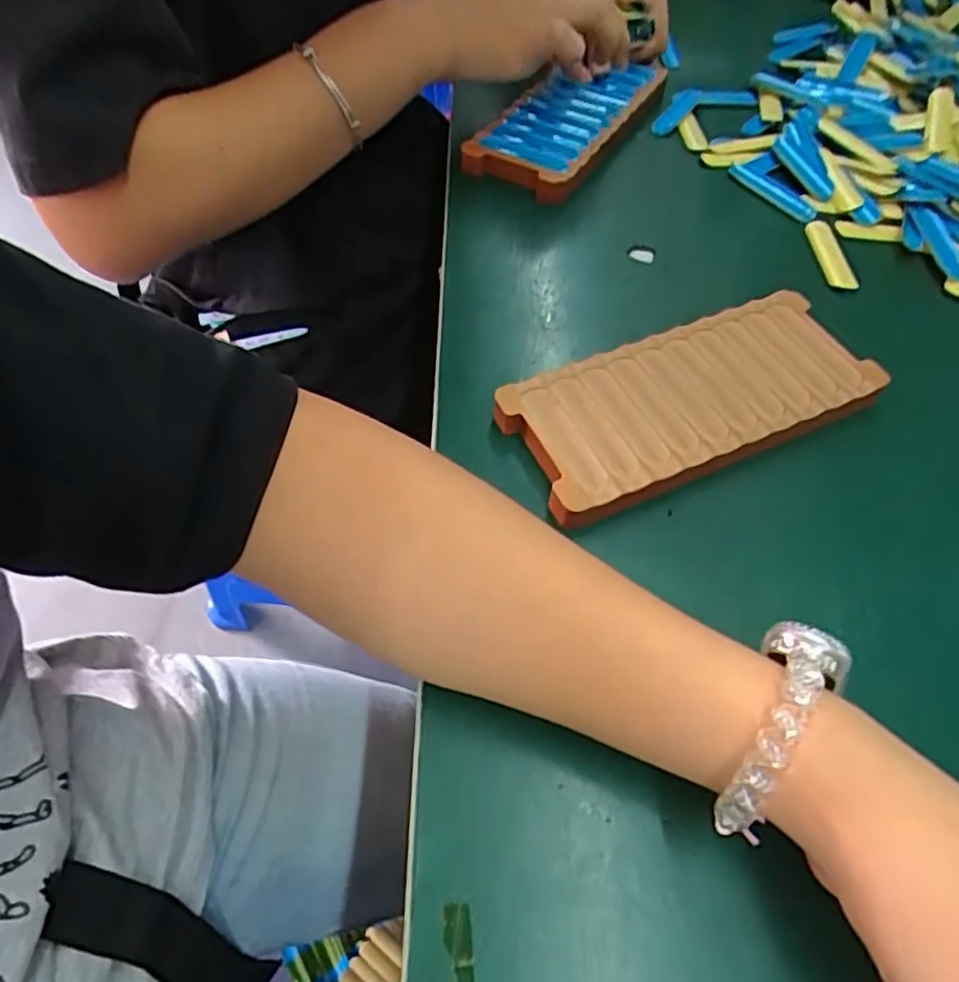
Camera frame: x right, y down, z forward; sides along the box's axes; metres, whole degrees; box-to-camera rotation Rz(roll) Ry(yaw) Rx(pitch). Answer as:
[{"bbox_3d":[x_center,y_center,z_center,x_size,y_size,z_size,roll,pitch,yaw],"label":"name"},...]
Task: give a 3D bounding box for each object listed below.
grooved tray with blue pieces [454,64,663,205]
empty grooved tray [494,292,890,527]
[{"bbox_3d":[0.061,-0.253,0.446,0.071,0.024,0.159,29,60,18],"label":"grooved tray with blue pieces"},{"bbox_3d":[0.099,-0.044,0.313,0.175,0.015,0.074,-22,59,-15],"label":"empty grooved tray"}]

